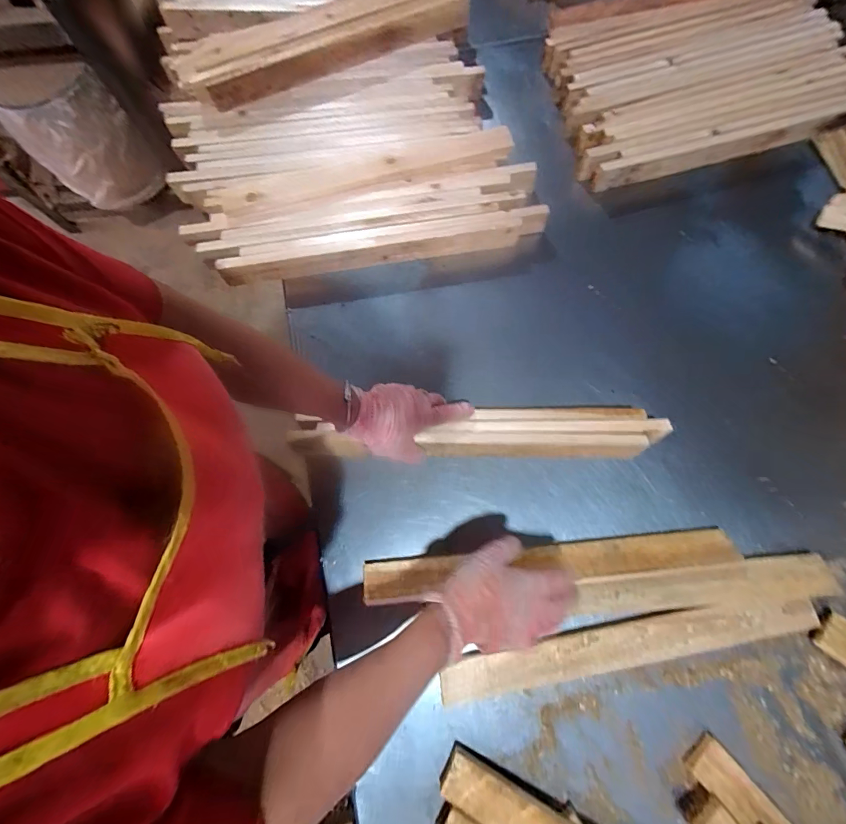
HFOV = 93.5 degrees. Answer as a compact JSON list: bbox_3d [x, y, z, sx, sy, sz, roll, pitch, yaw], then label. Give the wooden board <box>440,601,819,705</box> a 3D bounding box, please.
[{"bbox_3d":[0.267,0.306,0.521,0.486,0.024,0.052,-11,77,-2],"label":"wooden board"}]

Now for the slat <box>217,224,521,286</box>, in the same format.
[{"bbox_3d":[-0.084,-0.263,0.655,0.488,0.048,0.018,-8,77,-1],"label":"slat"}]

